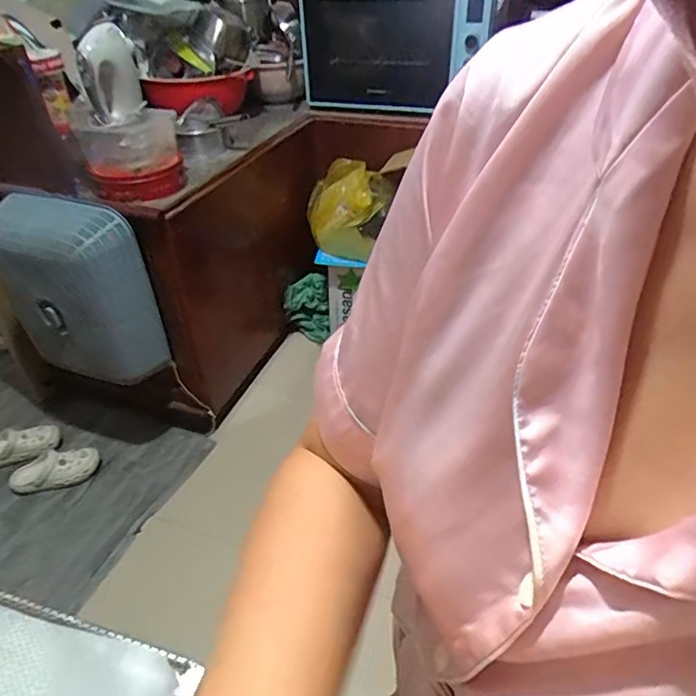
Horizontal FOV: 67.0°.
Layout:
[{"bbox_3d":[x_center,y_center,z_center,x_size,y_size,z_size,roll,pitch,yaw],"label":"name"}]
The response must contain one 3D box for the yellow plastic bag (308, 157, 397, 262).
[{"bbox_3d":[-0.013,-0.454,1.729,0.308,0.284,0.129,16,41,22],"label":"yellow plastic bag"}]

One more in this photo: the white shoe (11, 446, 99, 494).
[{"bbox_3d":[-0.887,0.369,1.596,0.235,0.093,0.081,-12,38,-12],"label":"white shoe"}]

